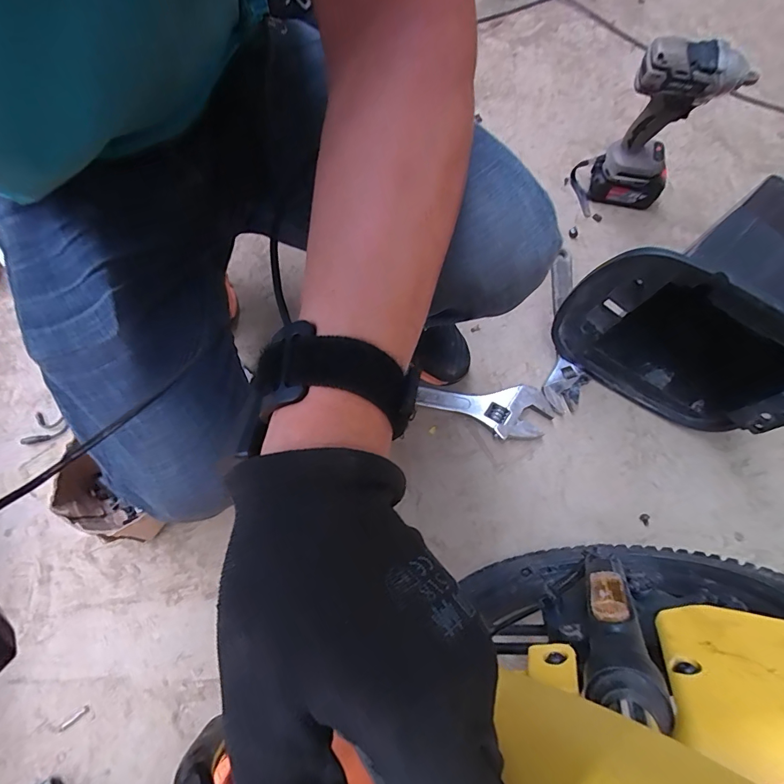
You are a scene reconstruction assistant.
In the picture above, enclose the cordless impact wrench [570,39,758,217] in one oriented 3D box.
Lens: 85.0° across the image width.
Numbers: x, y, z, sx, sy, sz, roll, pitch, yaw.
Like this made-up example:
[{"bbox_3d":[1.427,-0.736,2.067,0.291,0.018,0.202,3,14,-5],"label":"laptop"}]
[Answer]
[{"bbox_3d":[0.425,-0.409,0.706,0.153,0.289,0.089,11,75,3],"label":"cordless impact wrench"}]

